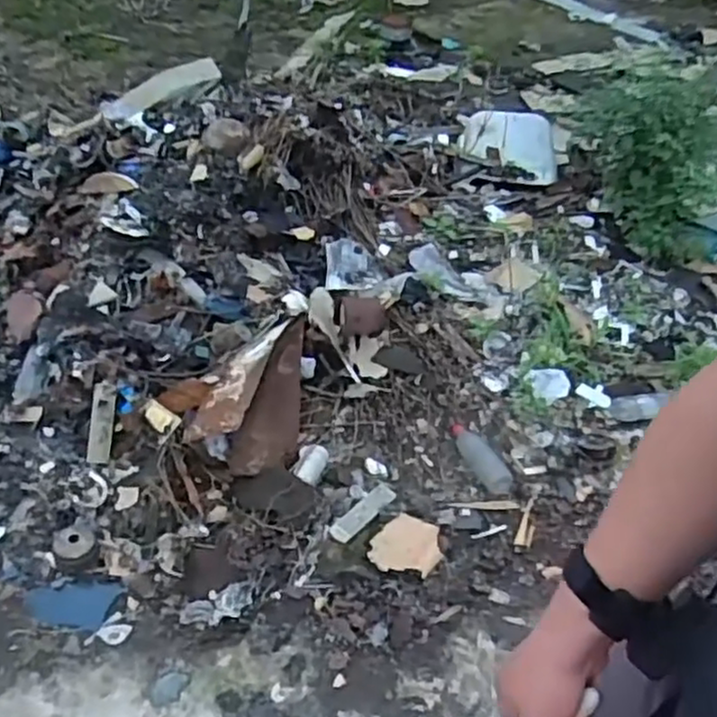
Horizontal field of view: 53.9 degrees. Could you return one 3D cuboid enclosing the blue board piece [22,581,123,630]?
[{"bbox_3d":[-0.607,0.510,1.483,0.186,0.005,0.095,6,46,6],"label":"blue board piece"}]

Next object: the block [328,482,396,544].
[{"bbox_3d":[0.010,0.358,1.649,0.059,0.021,0.195,32,54,28],"label":"block"}]

